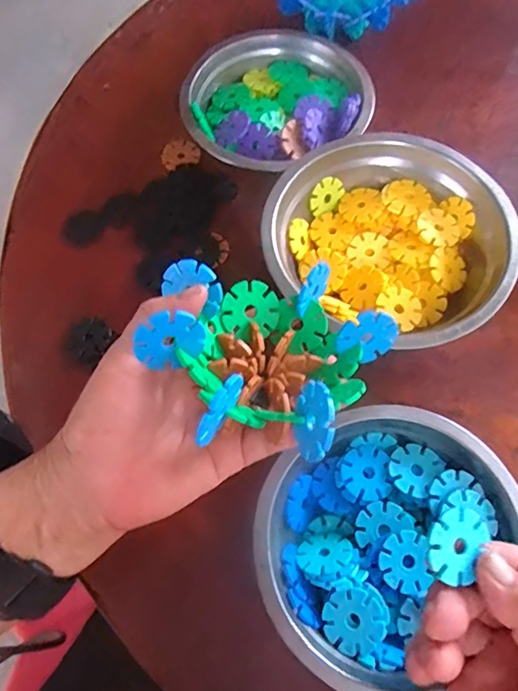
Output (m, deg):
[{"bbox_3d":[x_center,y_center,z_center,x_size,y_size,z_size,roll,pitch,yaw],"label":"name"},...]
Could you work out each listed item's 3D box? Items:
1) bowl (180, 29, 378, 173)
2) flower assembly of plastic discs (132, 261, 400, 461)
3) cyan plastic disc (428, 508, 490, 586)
[{"bbox_3d":[0.012,-0.190,0.418,0.137,0.050,0.127,-1,68,2],"label":"bowl"},{"bbox_3d":[-0.003,0.006,0.256,0.111,0.058,0.121,28,44,8],"label":"flower assembly of plastic discs"},{"bbox_3d":[0.085,0.086,0.224,0.026,0.004,0.031,39,73,-9],"label":"cyan plastic disc"}]

